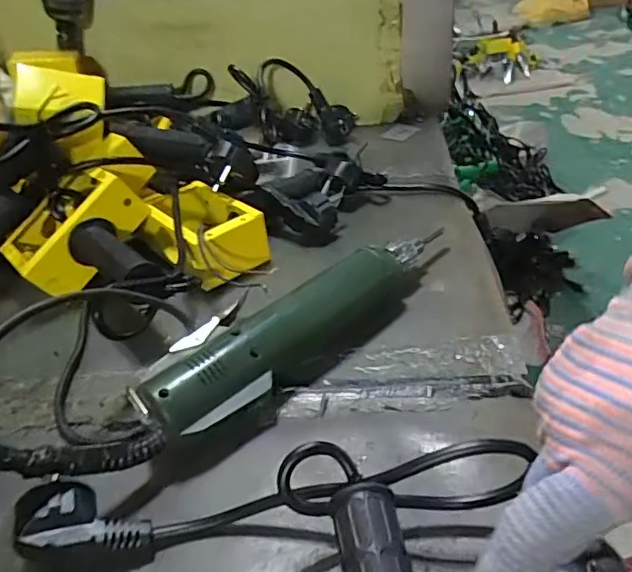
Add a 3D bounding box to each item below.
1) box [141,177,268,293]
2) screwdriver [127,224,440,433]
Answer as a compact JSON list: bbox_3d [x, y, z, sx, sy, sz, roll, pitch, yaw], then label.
[{"bbox_3d":[-0.091,-0.046,0.453,0.073,0.044,0.121,-29,42,-26],"label":"box"},{"bbox_3d":[0.001,0.020,0.354,0.236,0.040,0.048,-32,44,-29],"label":"screwdriver"}]

